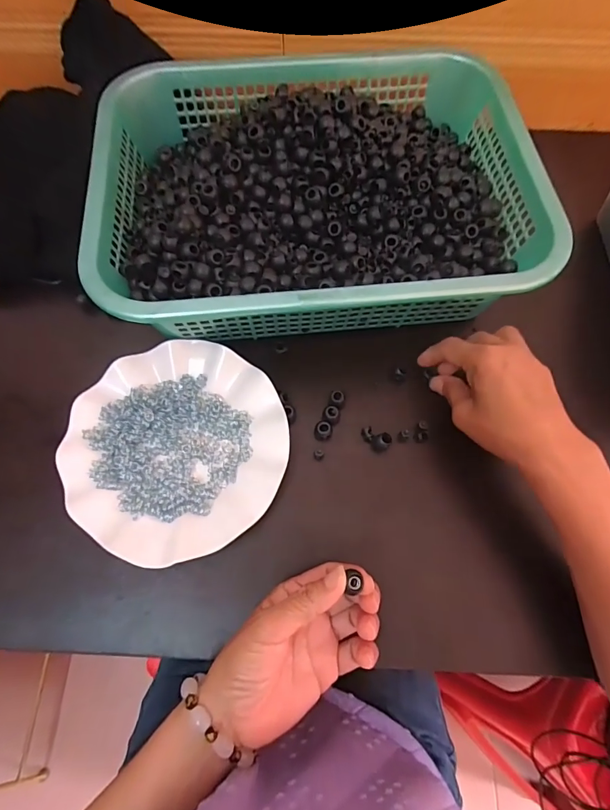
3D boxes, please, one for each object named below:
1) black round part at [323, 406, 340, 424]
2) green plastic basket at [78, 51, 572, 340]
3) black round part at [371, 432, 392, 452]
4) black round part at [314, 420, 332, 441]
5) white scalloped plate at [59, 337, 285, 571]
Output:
[{"bbox_3d":[0.024,0.009,0.376,0.016,0.011,0.015,0,74,0],"label":"black round part"},{"bbox_3d":[0.008,-0.212,0.392,0.380,0.080,0.295,-6,74,-2],"label":"green plastic basket"},{"bbox_3d":[0.068,0.033,0.368,0.016,0.015,0.014,-16,74,-5],"label":"black round part"},{"bbox_3d":[0.016,0.023,0.371,0.015,0.014,0.016,0,74,0],"label":"black round part"},{"bbox_3d":[-0.108,0.034,0.356,0.178,0.039,0.178,0,74,0],"label":"white scalloped plate"}]

